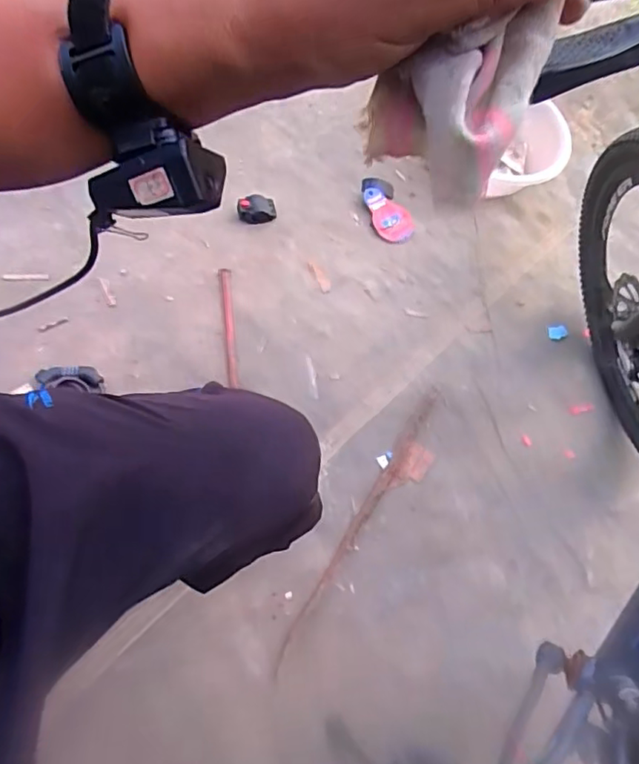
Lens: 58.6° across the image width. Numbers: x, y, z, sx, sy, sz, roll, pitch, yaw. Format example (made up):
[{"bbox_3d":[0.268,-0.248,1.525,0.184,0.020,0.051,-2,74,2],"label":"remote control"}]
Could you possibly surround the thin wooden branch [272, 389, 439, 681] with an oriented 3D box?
[{"bbox_3d":[0.069,0.209,0.893,0.017,0.020,0.513,30,62,12],"label":"thin wooden branch"}]

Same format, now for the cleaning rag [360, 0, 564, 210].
[{"bbox_3d":[0.062,-0.133,0.228,0.083,0.141,0.065,20,60,7],"label":"cleaning rag"}]

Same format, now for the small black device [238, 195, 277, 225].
[{"bbox_3d":[-0.119,-0.329,1.090,0.071,0.038,0.045,0,60,-4],"label":"small black device"}]

